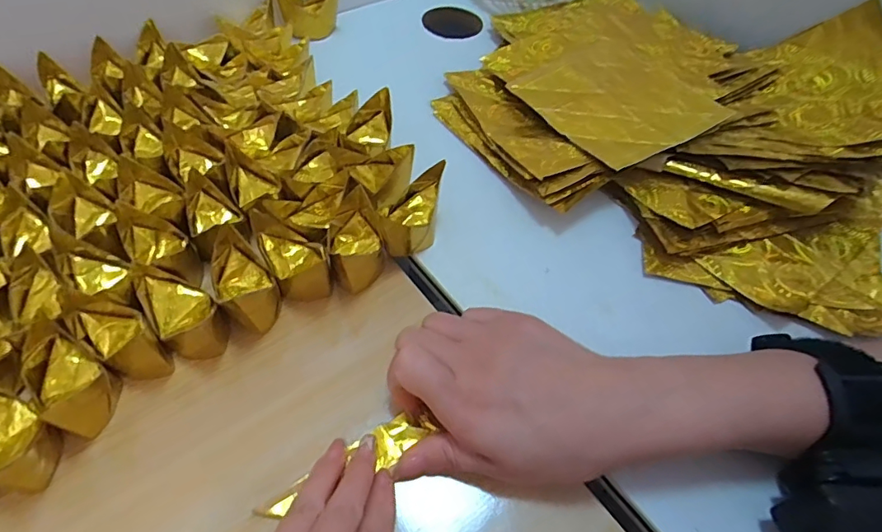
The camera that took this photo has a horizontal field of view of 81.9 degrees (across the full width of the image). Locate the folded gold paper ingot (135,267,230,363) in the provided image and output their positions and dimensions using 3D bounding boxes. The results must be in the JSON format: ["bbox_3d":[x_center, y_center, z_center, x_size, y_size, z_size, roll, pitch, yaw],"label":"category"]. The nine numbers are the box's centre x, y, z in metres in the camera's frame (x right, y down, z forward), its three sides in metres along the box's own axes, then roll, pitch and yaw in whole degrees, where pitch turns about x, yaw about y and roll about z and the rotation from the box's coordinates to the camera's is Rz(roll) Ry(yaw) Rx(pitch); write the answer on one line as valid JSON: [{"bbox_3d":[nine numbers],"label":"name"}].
[{"bbox_3d":[-0.146,0.026,0.287,0.032,0.034,0.049,-29,61,-22],"label":"folded gold paper ingot"}]

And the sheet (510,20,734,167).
[{"bbox_3d":[0.137,-0.138,0.402,0.124,0.008,0.143,-26,55,-12],"label":"sheet"}]

